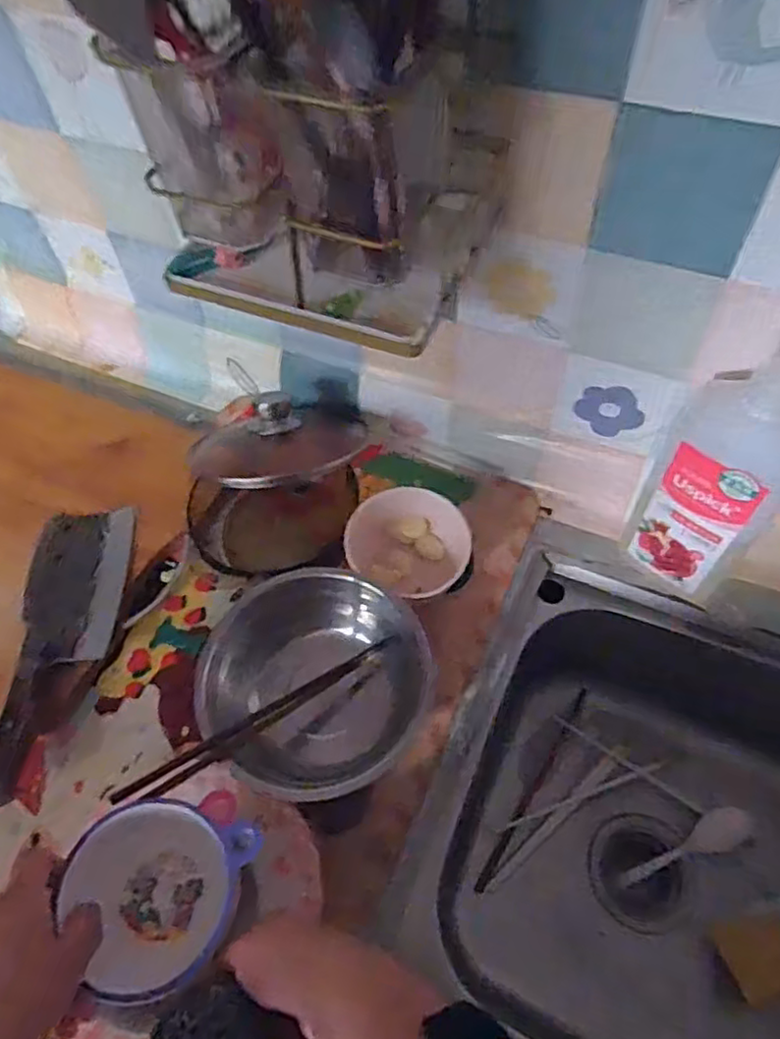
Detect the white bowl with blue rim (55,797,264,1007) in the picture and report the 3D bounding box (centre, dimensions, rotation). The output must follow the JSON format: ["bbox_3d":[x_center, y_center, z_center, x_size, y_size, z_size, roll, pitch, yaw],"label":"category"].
[{"bbox_3d":[-0.155,0.248,0.435,0.115,0.064,0.112,-1,57,2],"label":"white bowl with blue rim"}]

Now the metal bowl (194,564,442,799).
[{"bbox_3d":[-0.065,0.139,0.555,0.182,0.080,0.164,24,62,17],"label":"metal bowl"}]

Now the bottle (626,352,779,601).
[{"bbox_3d":[0.259,-0.035,0.513,0.090,0.276,0.047,36,66,23],"label":"bottle"}]

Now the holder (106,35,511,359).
[{"bbox_3d":[-0.040,-0.223,0.432,0.193,0.154,0.126,20,60,15],"label":"holder"}]

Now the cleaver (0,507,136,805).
[{"bbox_3d":[-0.294,0.110,0.612,0.090,0.034,0.267,-6,57,-1],"label":"cleaver"}]

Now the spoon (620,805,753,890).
[{"bbox_3d":[0.312,0.345,0.703,0.151,0.025,0.038,-18,58,-8],"label":"spoon"}]

